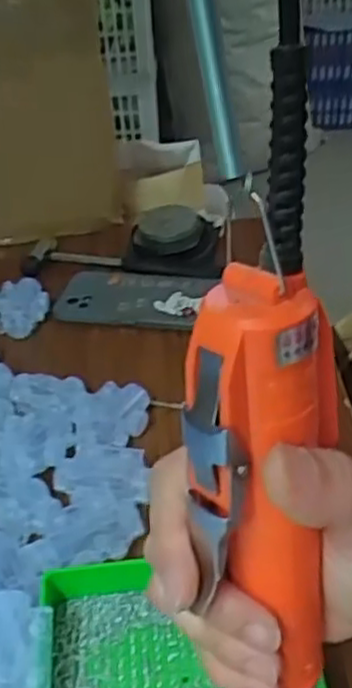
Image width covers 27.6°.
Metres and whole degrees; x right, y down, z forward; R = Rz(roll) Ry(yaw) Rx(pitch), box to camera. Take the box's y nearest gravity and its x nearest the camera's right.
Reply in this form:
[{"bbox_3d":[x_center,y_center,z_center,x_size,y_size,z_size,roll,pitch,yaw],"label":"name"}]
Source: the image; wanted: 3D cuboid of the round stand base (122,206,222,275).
[{"bbox_3d":[-0.004,-0.111,0.768,0.100,0.034,0.100,-3,37,1],"label":"round stand base"}]

